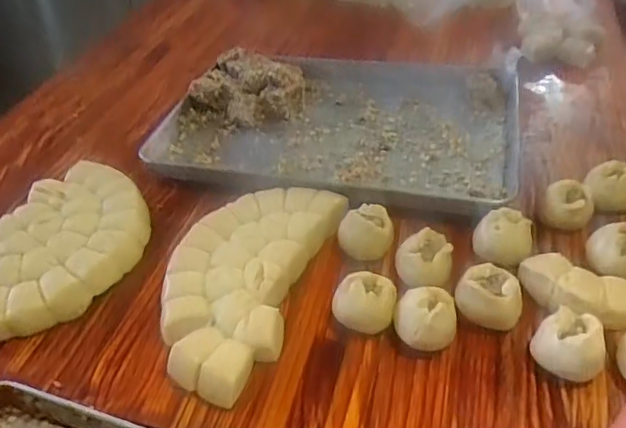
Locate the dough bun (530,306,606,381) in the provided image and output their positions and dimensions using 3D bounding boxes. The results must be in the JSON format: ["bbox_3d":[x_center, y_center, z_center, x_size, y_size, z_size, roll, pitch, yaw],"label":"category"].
[{"bbox_3d":[0.294,0.149,0.642,0.075,0.063,0.072,23,49,28],"label":"dough bun"}]

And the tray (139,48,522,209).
[{"bbox_3d":[0.045,-0.169,1.000,0.620,0.072,0.411,8,43,14],"label":"tray"}]

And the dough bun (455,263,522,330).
[{"bbox_3d":[0.217,0.105,0.691,0.074,0.067,0.055,14,45,20],"label":"dough bun"}]

